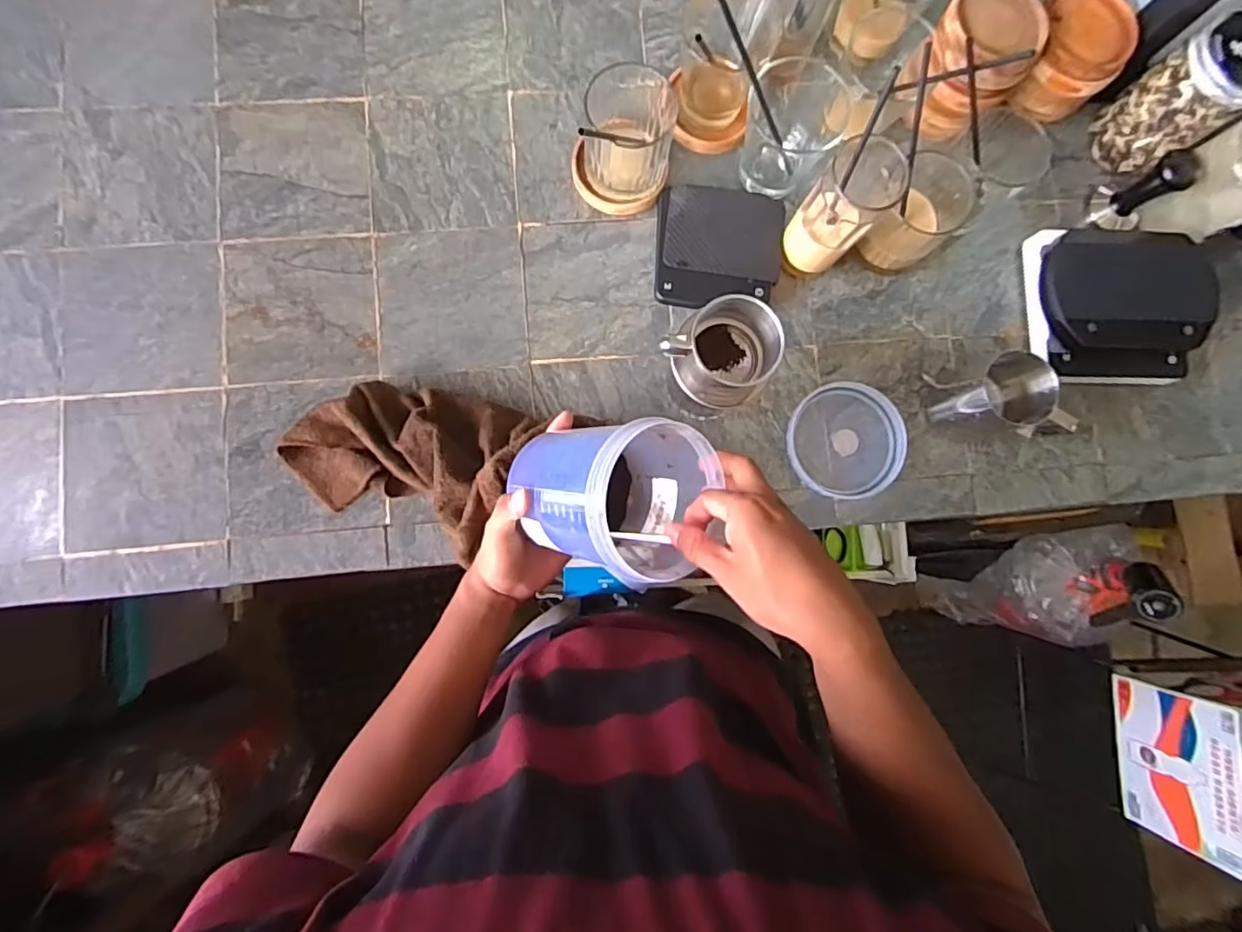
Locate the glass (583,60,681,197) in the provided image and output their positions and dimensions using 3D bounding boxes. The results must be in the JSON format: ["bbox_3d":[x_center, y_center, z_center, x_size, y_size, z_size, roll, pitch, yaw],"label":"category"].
[{"bbox_3d":[0.008,-0.321,0.574,0.082,0.108,0.082,0,83,-3],"label":"glass"}]

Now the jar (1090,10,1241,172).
[{"bbox_3d":[0.595,-0.387,0.611,0.098,0.128,0.088,-33,86,-6],"label":"jar"}]

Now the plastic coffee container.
[{"bbox_3d":[-0.005,0.029,0.473,0.125,0.155,0.122,-24,101,-35],"label":"plastic coffee container"}]

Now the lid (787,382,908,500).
[{"bbox_3d":[0.232,-0.026,0.600,0.117,0.016,0.112,0,83,-3],"label":"lid"}]

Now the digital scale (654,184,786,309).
[{"bbox_3d":[0.104,-0.228,0.609,0.131,0.024,0.127,3,83,-3],"label":"digital scale"}]

